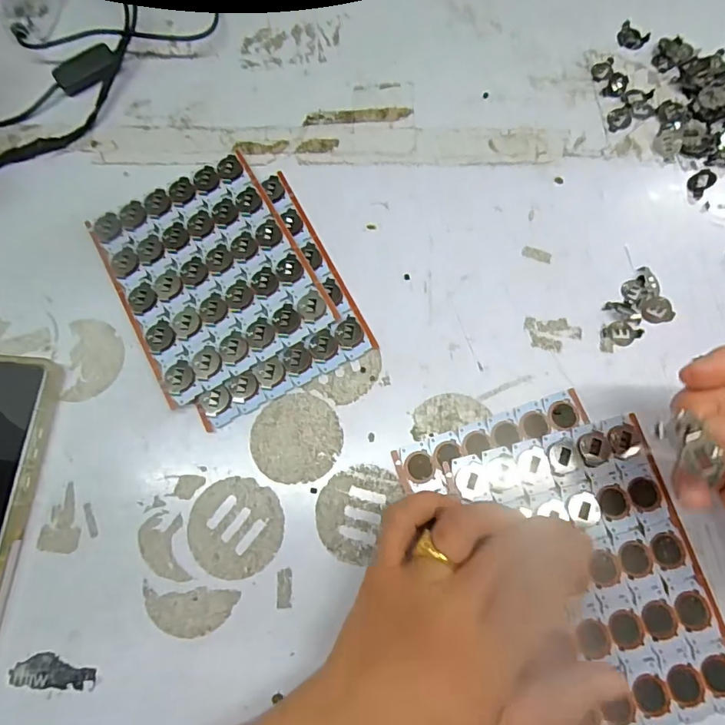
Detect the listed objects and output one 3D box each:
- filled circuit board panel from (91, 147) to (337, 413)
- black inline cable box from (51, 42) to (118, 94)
[{"bbox_3d":[-0.100,-0.060,0.318,0.115,0.013,0.143,-29,74,-7],"label":"filled circuit board panel"},{"bbox_3d":[-0.211,-0.223,0.367,0.047,0.016,0.018,-33,75,-8],"label":"black inline cable box"}]

